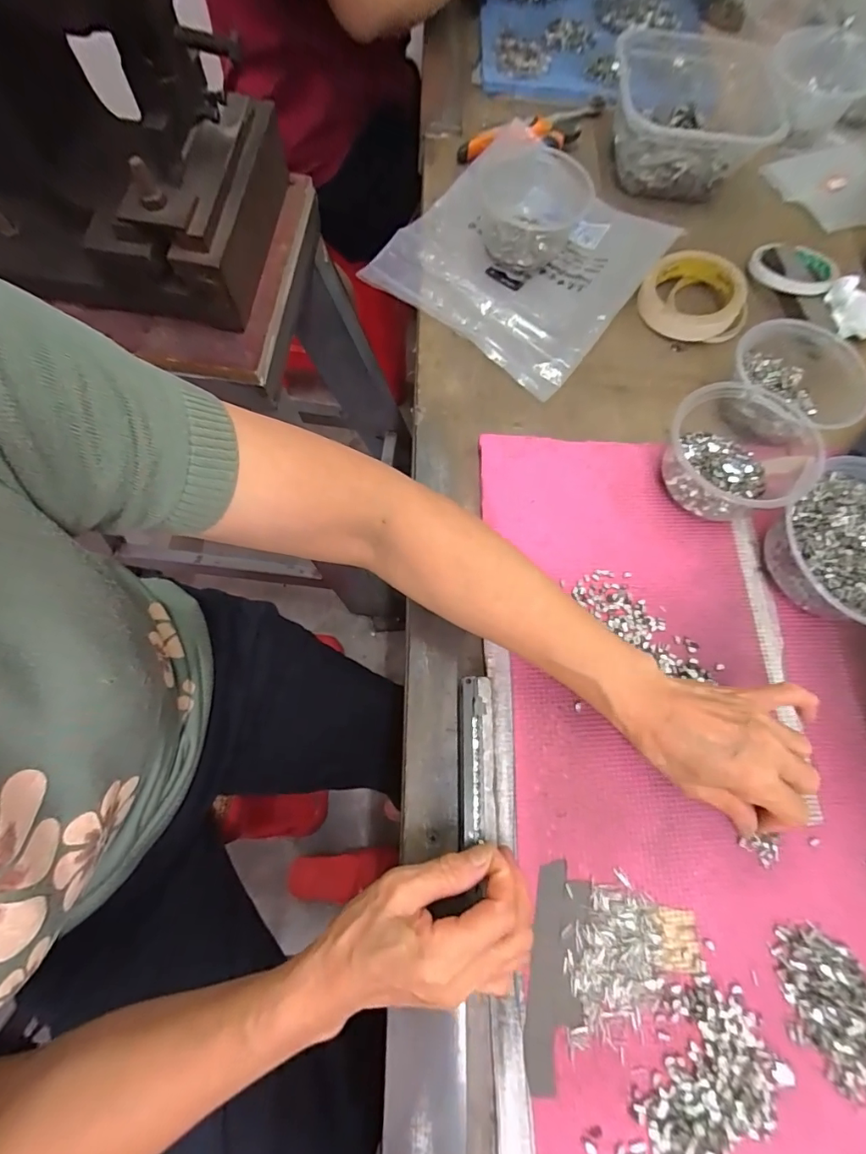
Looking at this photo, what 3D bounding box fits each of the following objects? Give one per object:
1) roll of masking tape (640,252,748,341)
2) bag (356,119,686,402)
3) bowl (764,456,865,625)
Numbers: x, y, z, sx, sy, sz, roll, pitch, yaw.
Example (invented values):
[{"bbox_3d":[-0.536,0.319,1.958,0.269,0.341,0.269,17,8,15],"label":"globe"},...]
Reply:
[{"bbox_3d":[0.267,-0.292,0.491,0.094,0.034,0.096,31,73,8],"label":"roll of masking tape"},{"bbox_3d":[0.095,-0.346,0.494,0.238,0.048,0.262,36,74,9],"label":"bag"},{"bbox_3d":[0.340,-0.023,0.382,0.123,0.061,0.134,1,71,-2],"label":"bowl"}]

